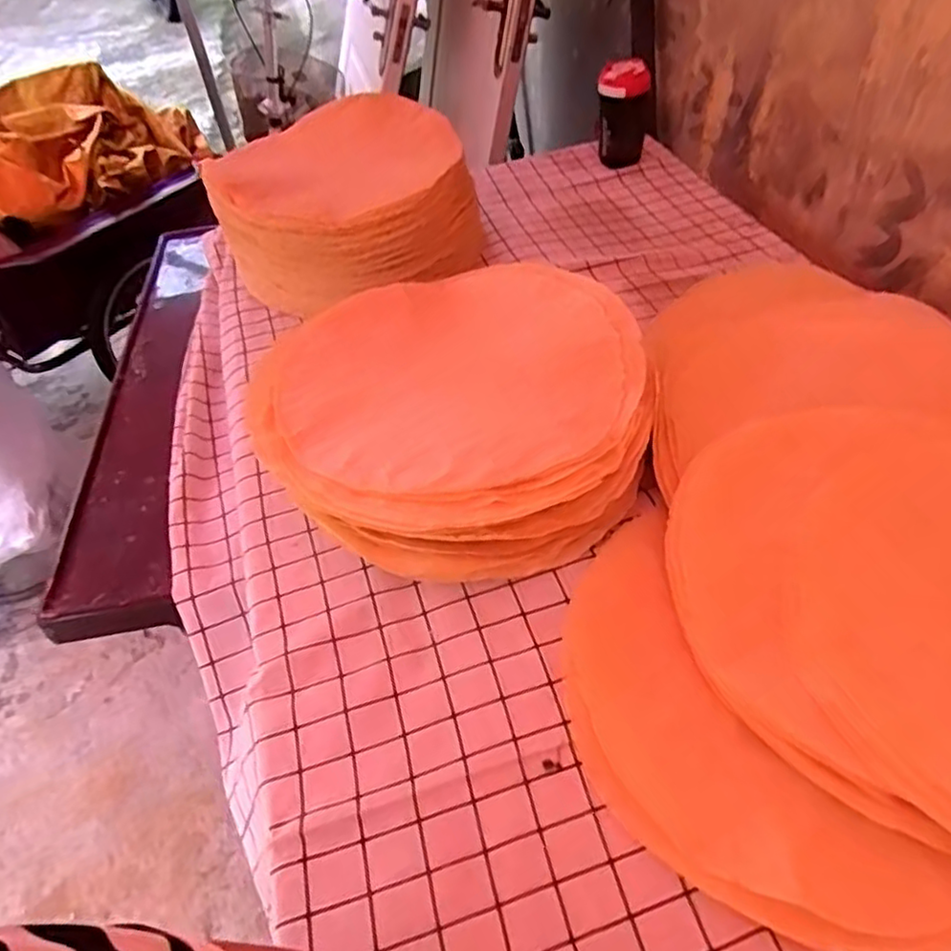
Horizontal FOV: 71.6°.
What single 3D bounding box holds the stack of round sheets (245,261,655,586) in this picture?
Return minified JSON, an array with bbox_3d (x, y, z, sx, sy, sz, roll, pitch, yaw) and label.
[{"bbox_3d":[-0.019,-0.073,0.703,0.404,0.118,0.367,18,51,22],"label":"stack of round sheets"}]

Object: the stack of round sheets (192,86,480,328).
[{"bbox_3d":[-0.195,-0.392,0.949,0.343,0.167,0.319,-23,48,-15],"label":"stack of round sheets"}]

